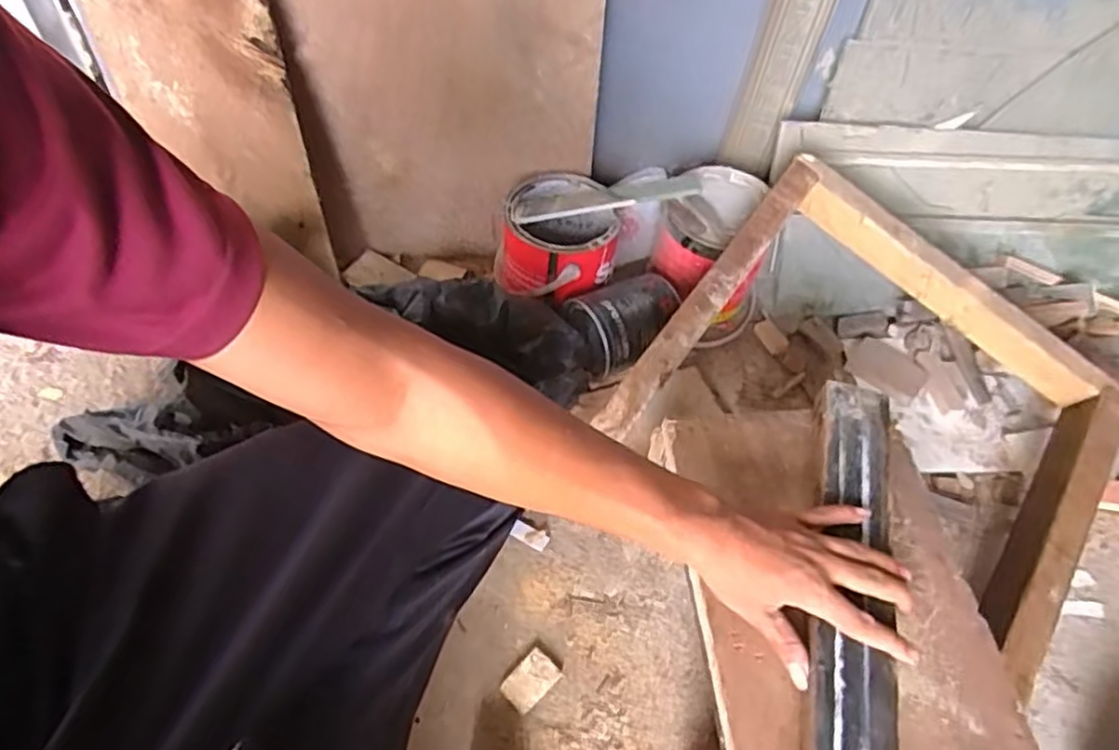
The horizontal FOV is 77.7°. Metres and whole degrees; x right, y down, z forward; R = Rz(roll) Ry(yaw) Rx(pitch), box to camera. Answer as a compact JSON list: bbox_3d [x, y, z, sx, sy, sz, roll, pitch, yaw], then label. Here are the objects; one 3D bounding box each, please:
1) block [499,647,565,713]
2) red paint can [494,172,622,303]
[{"bbox_3d":[-0.028,0.304,0.689,0.038,0.014,0.055,37,58,21],"label":"block"},{"bbox_3d":[0.000,-0.182,0.918,0.150,0.111,0.163,13,53,5],"label":"red paint can"}]

